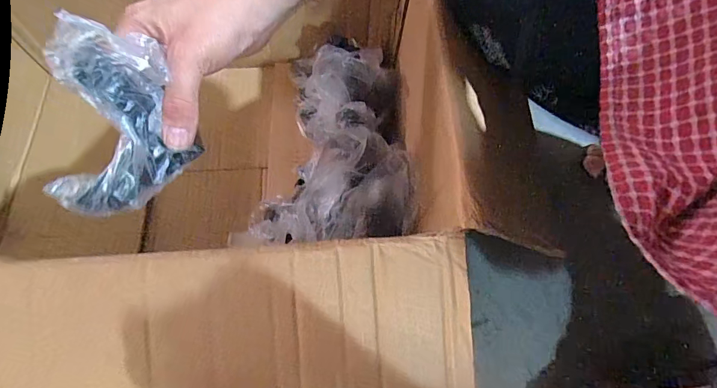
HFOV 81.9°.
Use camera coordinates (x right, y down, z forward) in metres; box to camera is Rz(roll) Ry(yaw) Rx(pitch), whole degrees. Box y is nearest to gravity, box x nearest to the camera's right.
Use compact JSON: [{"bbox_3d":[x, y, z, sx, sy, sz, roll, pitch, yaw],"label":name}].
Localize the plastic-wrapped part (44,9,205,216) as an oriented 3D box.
[{"bbox_3d":[-0.165,-0.046,0.293,0.068,0.147,0.060,28,35,9],"label":"plastic-wrapped part"}]

